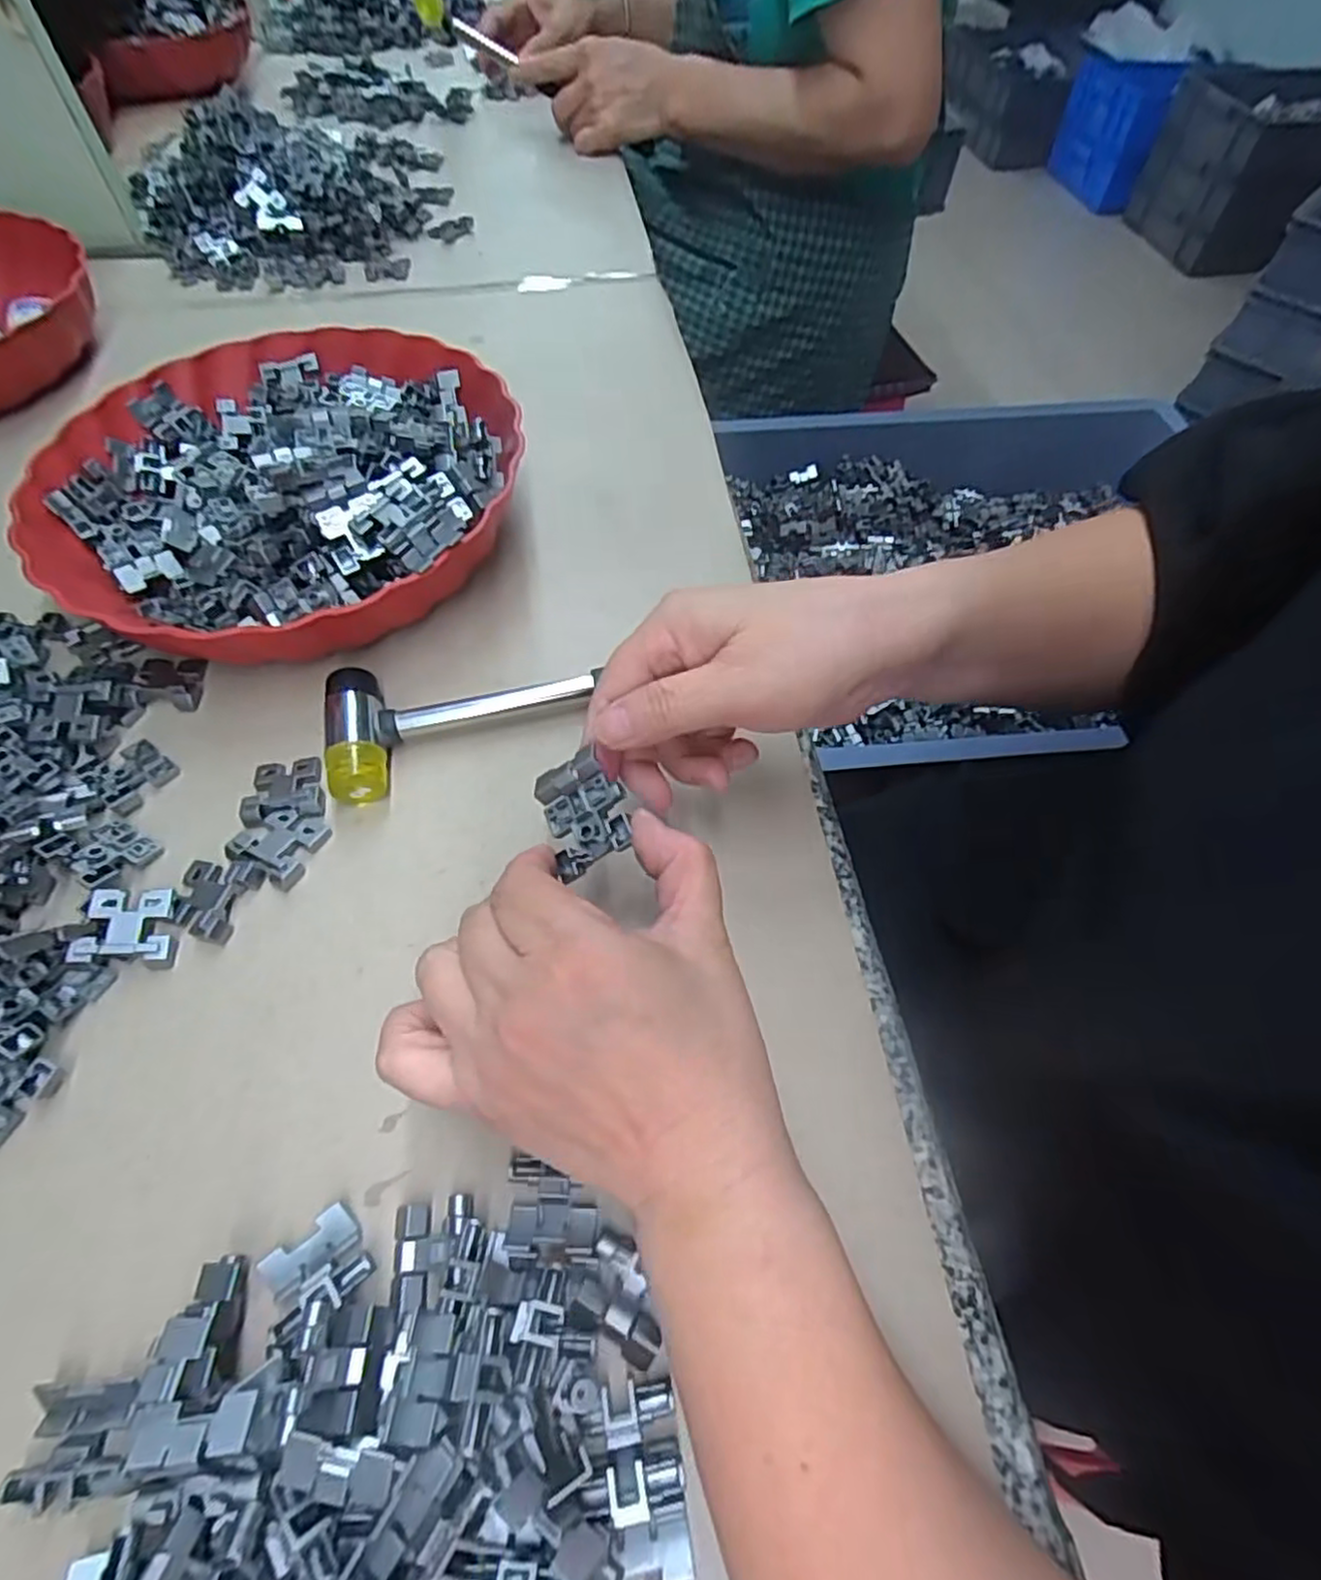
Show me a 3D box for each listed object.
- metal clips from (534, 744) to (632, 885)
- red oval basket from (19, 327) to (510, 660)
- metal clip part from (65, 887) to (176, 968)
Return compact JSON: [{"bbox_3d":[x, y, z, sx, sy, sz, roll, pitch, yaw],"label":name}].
[{"bbox_3d":[-0.027,0.007,0.255,0.028,0.011,0.043,-29,66,19],"label":"metal clips"},{"bbox_3d":[-0.203,-0.166,0.383,0.233,0.066,0.250,-4,58,-2],"label":"red oval basket"},{"bbox_3d":[-0.202,0.052,0.272,0.030,0.013,0.028,-3,58,-1],"label":"metal clip part"}]

